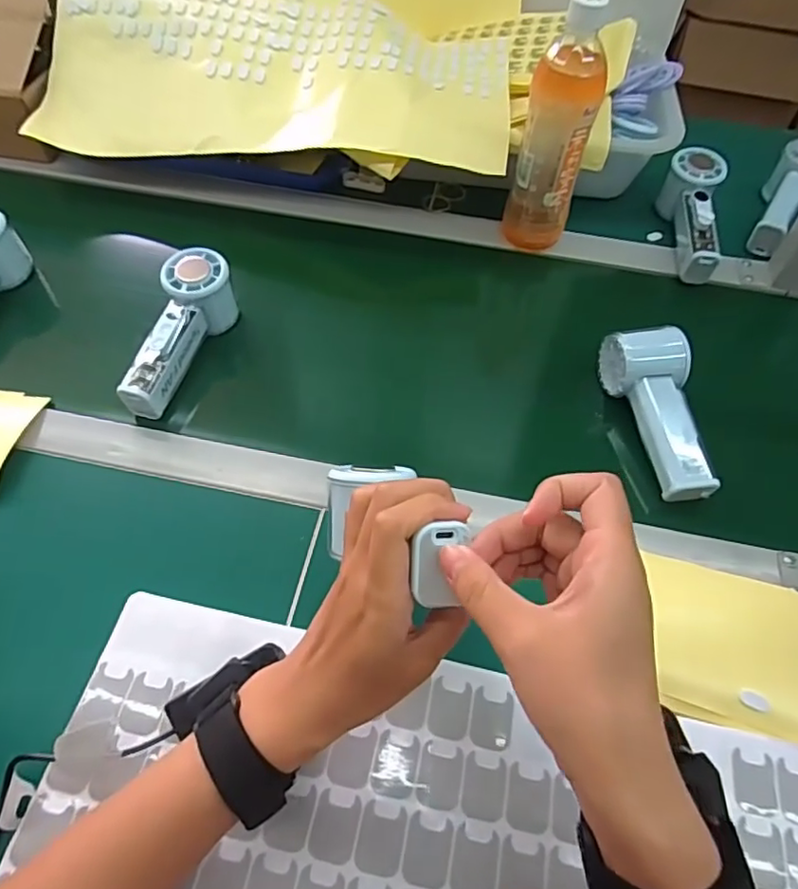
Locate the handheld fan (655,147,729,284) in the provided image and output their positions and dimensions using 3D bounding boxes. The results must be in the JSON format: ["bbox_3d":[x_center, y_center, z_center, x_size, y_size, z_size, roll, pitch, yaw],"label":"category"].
[{"bbox_3d":[0.315,-0.238,0.626,0.048,0.058,0.153,5,70,1],"label":"handheld fan"}]

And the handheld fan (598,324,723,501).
[{"bbox_3d":[0.221,-0.027,0.490,0.055,0.046,0.148,-8,70,-8],"label":"handheld fan"}]

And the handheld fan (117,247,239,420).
[{"bbox_3d":[-0.188,-0.090,0.513,0.052,0.077,0.151,9,57,4],"label":"handheld fan"}]

